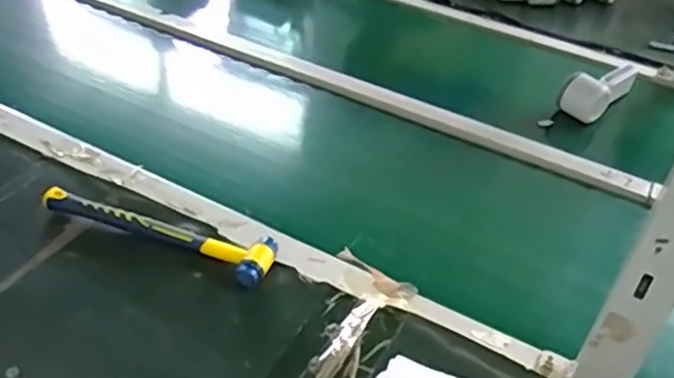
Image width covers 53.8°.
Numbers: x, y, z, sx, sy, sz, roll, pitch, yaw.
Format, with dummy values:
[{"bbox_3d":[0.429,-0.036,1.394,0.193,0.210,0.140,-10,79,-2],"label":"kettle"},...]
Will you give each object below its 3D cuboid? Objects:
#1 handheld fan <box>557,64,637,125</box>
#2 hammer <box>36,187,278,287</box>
[{"bbox_3d":[0.385,-0.154,0.969,0.059,0.056,0.152,30,46,27],"label":"handheld fan"},{"bbox_3d":[-0.177,0.036,0.670,0.242,0.028,0.055,17,41,14],"label":"hammer"}]

